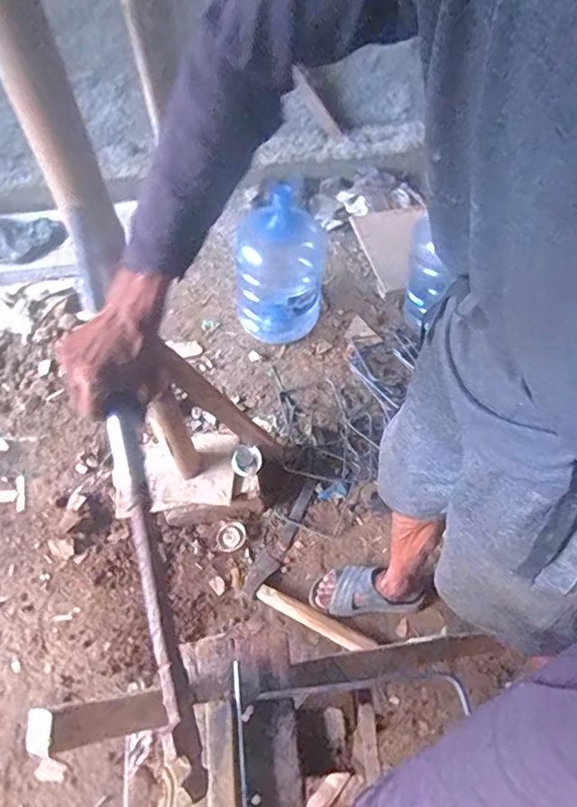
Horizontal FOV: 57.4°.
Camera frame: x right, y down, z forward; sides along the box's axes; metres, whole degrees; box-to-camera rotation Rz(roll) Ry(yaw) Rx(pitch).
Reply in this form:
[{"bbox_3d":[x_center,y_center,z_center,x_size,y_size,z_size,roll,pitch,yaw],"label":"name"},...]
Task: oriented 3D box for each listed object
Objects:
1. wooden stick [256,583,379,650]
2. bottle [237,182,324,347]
[{"bbox_3d":[0.063,0.517,1.256,0.302,0.040,0.049,22,59,15],"label":"wooden stick"},{"bbox_3d":[-0.029,-0.402,1.623,0.274,0.455,0.219,-2,56,0],"label":"bottle"}]

